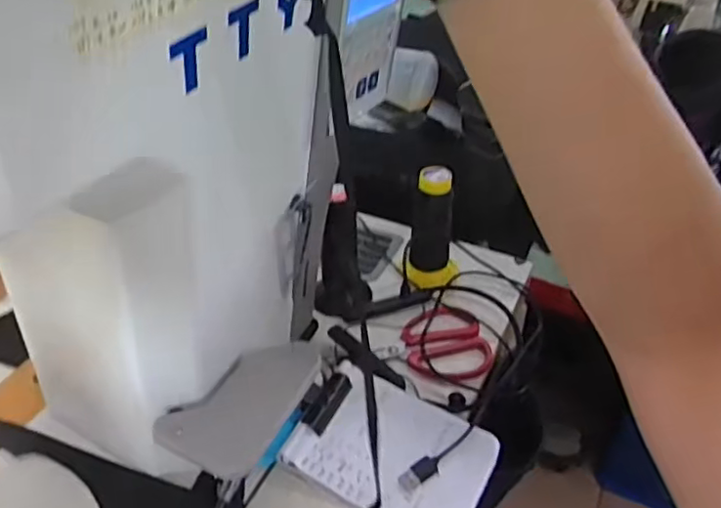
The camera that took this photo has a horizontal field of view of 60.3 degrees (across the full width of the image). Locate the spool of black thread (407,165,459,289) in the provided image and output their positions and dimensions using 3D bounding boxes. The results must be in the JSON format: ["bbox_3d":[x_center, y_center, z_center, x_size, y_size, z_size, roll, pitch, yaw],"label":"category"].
[{"bbox_3d":[0.077,-0.021,0.619,0.053,0.125,0.052,3,44,-3],"label":"spool of black thread"}]

